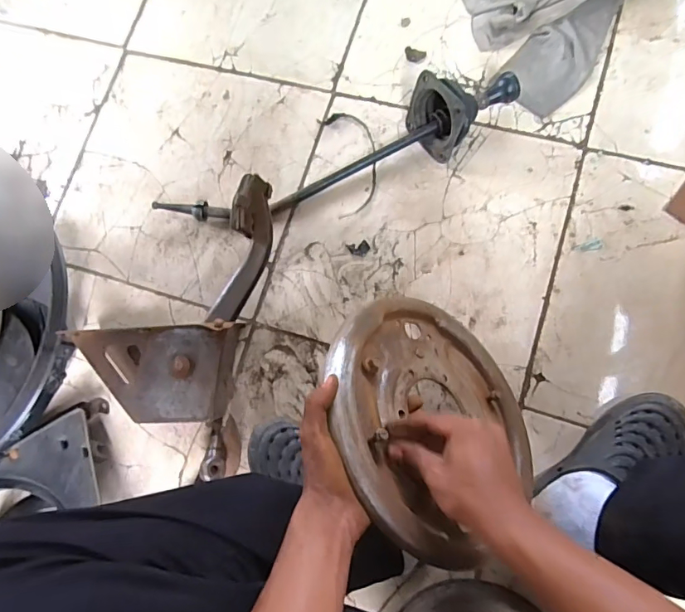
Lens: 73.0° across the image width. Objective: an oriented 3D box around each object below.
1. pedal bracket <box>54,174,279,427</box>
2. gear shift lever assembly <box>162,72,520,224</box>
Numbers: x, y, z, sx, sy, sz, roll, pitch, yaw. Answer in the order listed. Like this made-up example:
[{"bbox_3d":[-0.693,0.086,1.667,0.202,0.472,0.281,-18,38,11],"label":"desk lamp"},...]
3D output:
[{"bbox_3d":[-0.239,-0.018,0.680,0.225,0.119,0.366,15,85,8],"label":"pedal bracket"},{"bbox_3d":[0.021,-0.238,0.690,0.517,0.095,0.107,-20,81,4],"label":"gear shift lever assembly"}]

